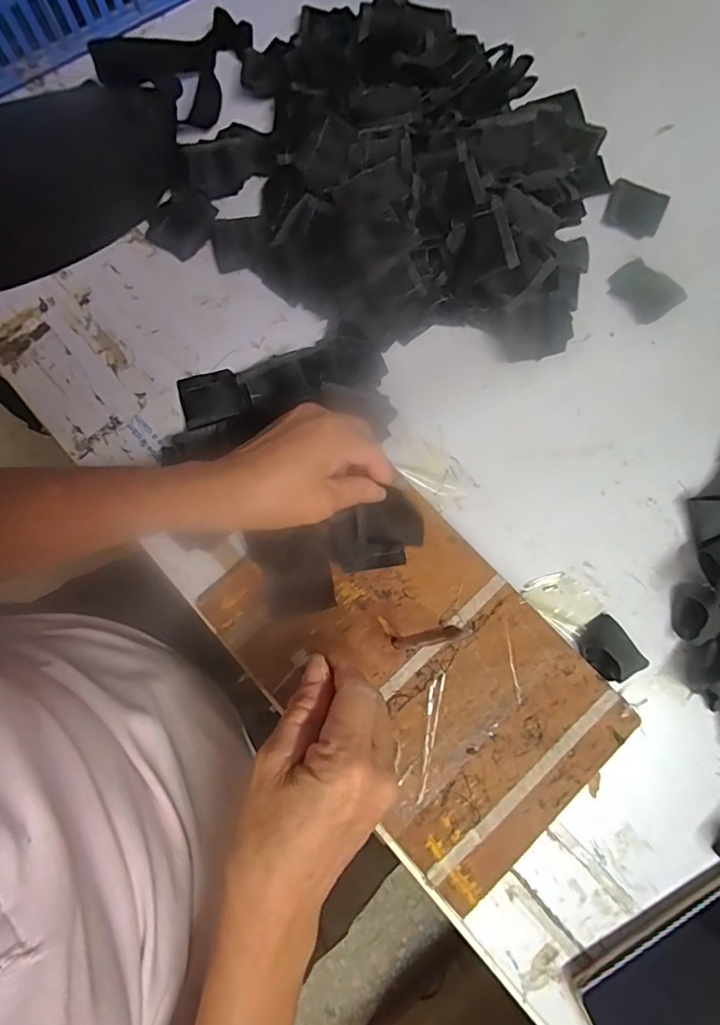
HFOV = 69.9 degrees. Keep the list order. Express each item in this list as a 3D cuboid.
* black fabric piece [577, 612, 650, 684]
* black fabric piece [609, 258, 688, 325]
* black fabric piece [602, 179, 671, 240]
[{"bbox_3d":[0.178,0.097,0.361,0.037,0.024,0.044,-32,79,-7],"label":"black fabric piece"},{"bbox_3d":[0.244,-0.191,0.442,0.049,0.004,0.055,-38,80,-8],"label":"black fabric piece"},{"bbox_3d":[0.243,-0.269,0.455,0.049,0.004,0.054,26,79,6],"label":"black fabric piece"}]

